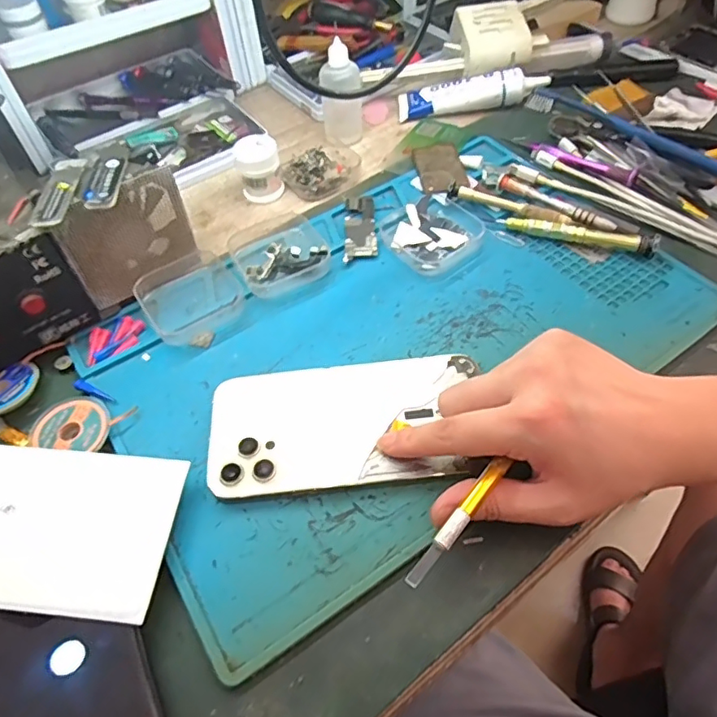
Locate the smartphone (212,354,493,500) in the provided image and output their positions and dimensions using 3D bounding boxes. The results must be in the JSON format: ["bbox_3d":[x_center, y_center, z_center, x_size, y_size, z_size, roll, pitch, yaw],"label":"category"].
[{"bbox_3d":[-0.008,0.036,0.315,0.150,0.006,0.077,-6,55,-1],"label":"smartphone"}]

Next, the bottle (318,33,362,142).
[{"bbox_3d":[-0.015,-0.229,0.469,0.034,0.068,0.036,-4,55,0],"label":"bottle"}]

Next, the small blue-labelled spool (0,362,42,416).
[{"bbox_3d":[-0.220,0.019,0.341,0.036,0.014,0.045,29,61,21],"label":"small blue-labelled spool"}]

